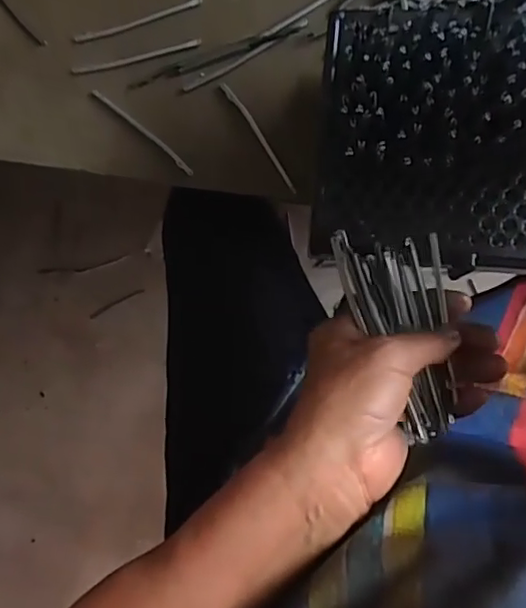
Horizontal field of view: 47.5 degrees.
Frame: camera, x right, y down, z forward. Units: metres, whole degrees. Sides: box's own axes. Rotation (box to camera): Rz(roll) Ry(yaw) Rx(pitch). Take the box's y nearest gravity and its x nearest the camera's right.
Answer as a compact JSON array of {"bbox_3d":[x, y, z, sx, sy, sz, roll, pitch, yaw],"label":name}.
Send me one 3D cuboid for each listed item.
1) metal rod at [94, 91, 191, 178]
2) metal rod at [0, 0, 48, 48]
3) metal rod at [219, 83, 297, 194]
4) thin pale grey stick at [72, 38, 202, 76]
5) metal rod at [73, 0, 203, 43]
[{"bbox_3d":[-0.096,-0.137,0.473,0.104,0.004,0.007,41,95,7],"label":"metal rod"},{"bbox_3d":[-0.216,-0.253,0.502,0.007,0.007,0.110,-42,84,6],"label":"metal rod"},{"bbox_3d":[-0.003,-0.130,0.460,0.007,0.004,0.102,-34,85,7],"label":"metal rod"},{"bbox_3d":[-0.102,-0.197,0.475,0.106,0.004,0.007,-10,88,8],"label":"thin pale grey stick"},{"bbox_3d":[-0.101,-0.226,0.478,0.110,0.009,0.009,-11,88,8],"label":"metal rod"}]

